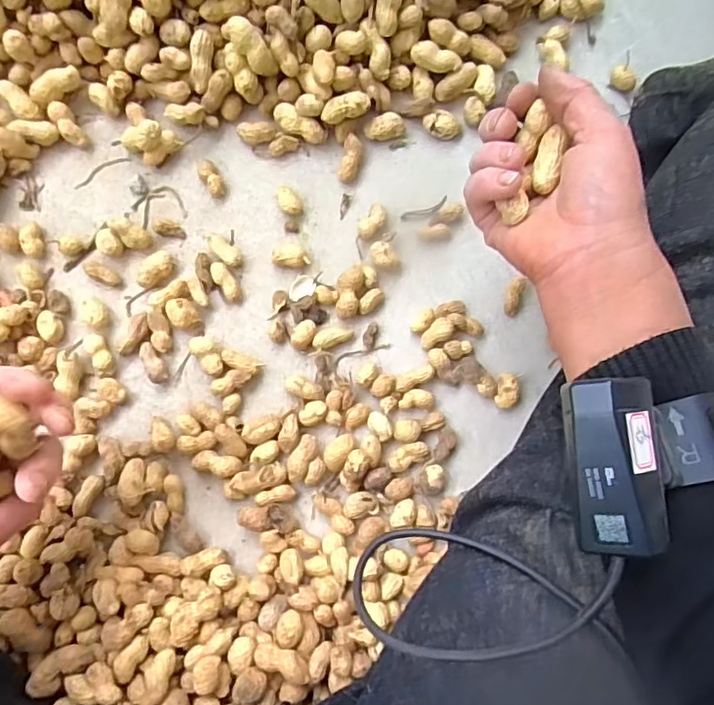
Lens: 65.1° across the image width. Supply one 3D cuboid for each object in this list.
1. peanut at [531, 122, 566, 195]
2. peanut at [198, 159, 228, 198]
[{"bbox_3d":[0.101,-0.103,0.298,0.010,0.011,0.033,11,84,-2],"label":"peanut"},{"bbox_3d":[-0.102,-0.122,0.394,0.014,0.010,0.030,-28,86,-6],"label":"peanut"}]

